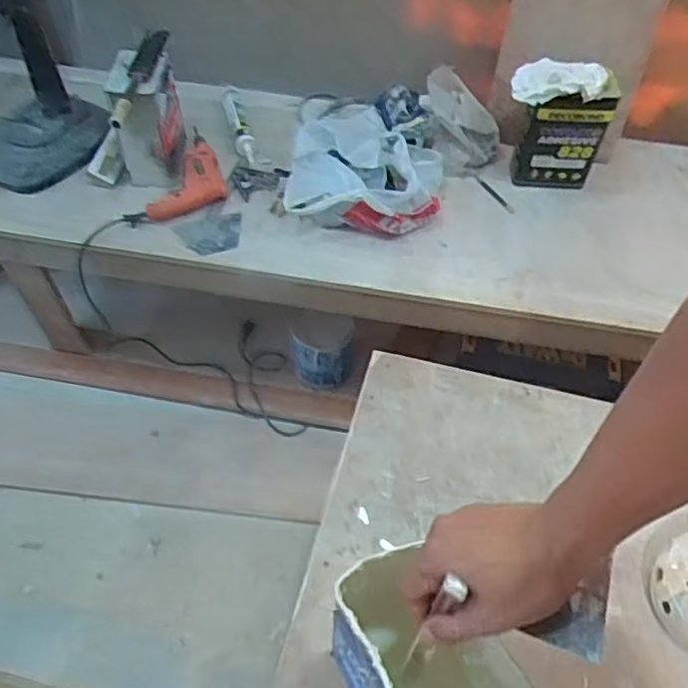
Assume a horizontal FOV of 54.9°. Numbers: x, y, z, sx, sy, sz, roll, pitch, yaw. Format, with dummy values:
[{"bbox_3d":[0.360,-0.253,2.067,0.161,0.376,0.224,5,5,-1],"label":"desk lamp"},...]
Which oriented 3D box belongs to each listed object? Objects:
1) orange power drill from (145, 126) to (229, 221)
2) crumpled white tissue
[{"bbox_3d":[-0.348,-0.361,1.421,0.176,0.061,0.214,-15,56,-12],"label":"orange power drill"},{"bbox_3d":[0.429,-0.521,1.320,0.183,0.047,0.089,4,54,1],"label":"crumpled white tissue"}]

